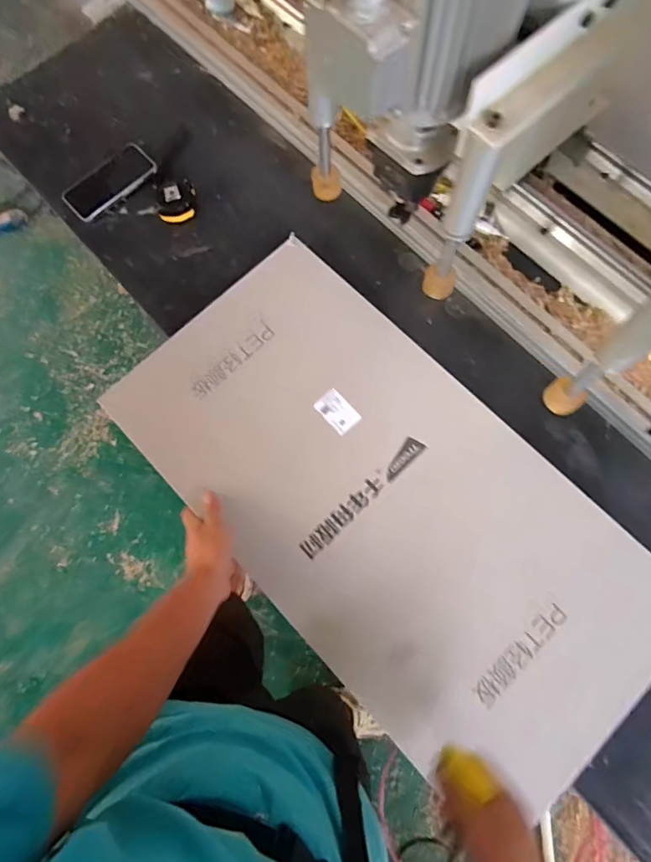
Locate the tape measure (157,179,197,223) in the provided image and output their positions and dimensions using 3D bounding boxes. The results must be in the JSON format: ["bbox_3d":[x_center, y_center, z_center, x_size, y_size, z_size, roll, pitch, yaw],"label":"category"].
[{"bbox_3d":[-0.247,-0.381,0.770,0.070,0.036,0.074,-4,73,0],"label":"tape measure"}]

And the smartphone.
[{"bbox_3d":[-0.366,-0.421,0.794,0.155,0.010,0.077,-43,77,-11],"label":"smartphone"}]

